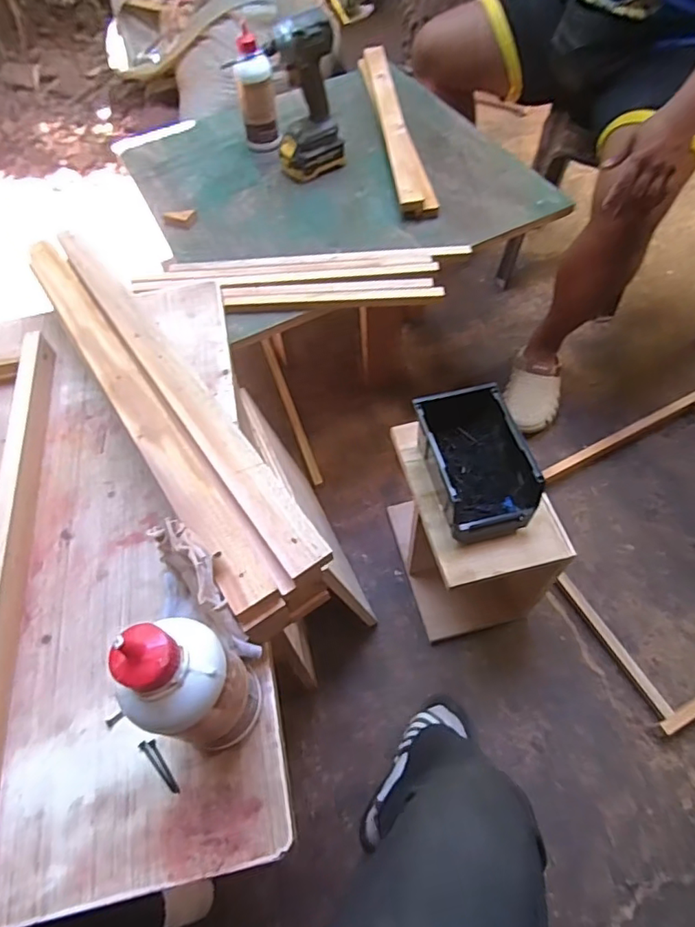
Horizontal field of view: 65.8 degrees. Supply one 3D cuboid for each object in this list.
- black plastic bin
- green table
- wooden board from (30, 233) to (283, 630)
[{"bbox_3d":[0.187,0.003,0.782,0.132,0.113,0.201,-13,59,-4],"label":"black plastic bin"},{"bbox_3d":[-0.043,-0.468,1.232,0.683,0.463,0.739,-25,61,-11],"label":"green table"},{"bbox_3d":[-0.231,-0.083,0.561,0.047,0.027,0.571,-32,63,-15],"label":"wooden board"}]

